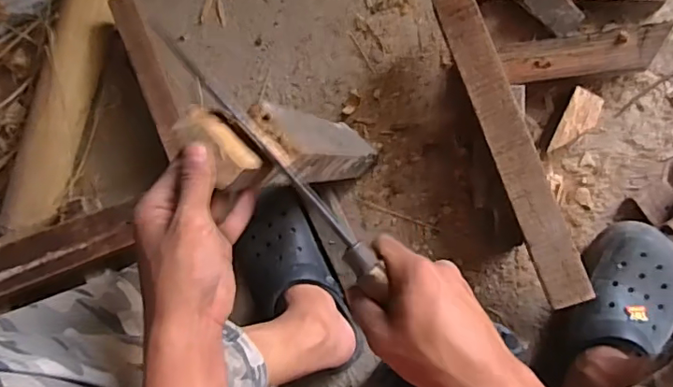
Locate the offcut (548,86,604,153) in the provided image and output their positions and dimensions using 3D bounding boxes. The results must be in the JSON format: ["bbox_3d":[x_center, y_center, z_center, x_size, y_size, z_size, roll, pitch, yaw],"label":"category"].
[{"bbox_3d":[0.314,-0.089,0.696,0.043,0.039,0.089,25,93,11],"label":"offcut"}]

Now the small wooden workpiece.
[{"bbox_3d":[-0.088,-0.032,0.382,0.061,0.026,0.033,38,96,5],"label":"small wooden workpiece"}]

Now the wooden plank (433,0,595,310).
[{"bbox_3d":[0.209,-0.063,0.638,0.051,0.016,0.399,-21,82,19],"label":"wooden plank"}]

